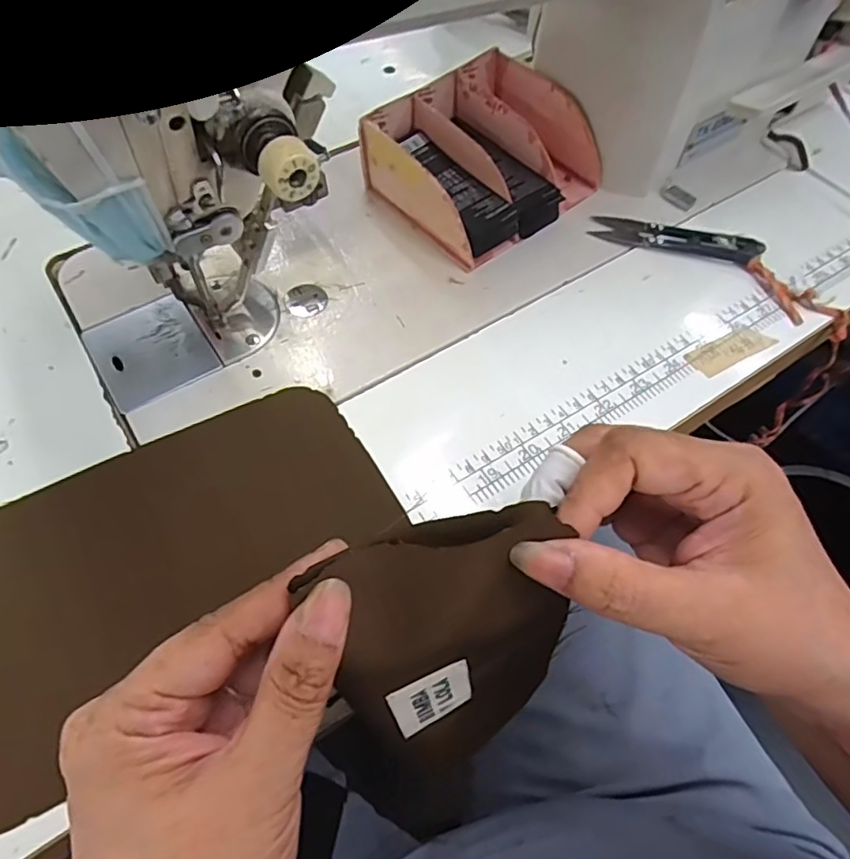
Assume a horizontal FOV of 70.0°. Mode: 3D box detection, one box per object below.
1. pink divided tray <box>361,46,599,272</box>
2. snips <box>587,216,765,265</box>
[{"bbox_3d":[0.037,-0.170,0.382,0.120,0.052,0.104,-39,68,-22],"label":"pink divided tray"},{"bbox_3d":[0.155,-0.120,0.377,0.098,0.011,0.025,18,60,8],"label":"snips"}]

